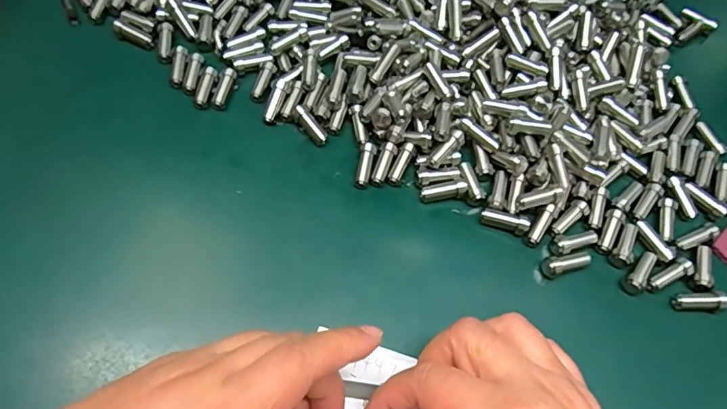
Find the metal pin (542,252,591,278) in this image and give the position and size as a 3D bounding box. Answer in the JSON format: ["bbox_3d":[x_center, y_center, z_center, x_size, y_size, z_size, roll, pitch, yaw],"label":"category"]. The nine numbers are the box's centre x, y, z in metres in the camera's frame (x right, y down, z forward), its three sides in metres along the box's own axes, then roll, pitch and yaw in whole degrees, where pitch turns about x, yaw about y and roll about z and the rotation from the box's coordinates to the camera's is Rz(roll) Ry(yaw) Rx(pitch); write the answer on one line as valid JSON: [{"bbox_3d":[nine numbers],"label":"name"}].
[{"bbox_3d":[0.111,0.033,0.284,0.029,0.011,0.011,-20,67,-12],"label":"metal pin"}]

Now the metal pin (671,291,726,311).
[{"bbox_3d":[0.182,0.053,0.278,0.026,0.011,0.010,-2,65,-4],"label":"metal pin"}]

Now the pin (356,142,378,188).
[{"bbox_3d":[0.002,-0.023,0.305,0.008,0.009,0.028,13,65,3],"label":"pin"}]

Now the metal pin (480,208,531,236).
[{"bbox_3d":[0.081,0.010,0.293,0.027,0.010,0.009,19,65,6],"label":"metal pin"}]

